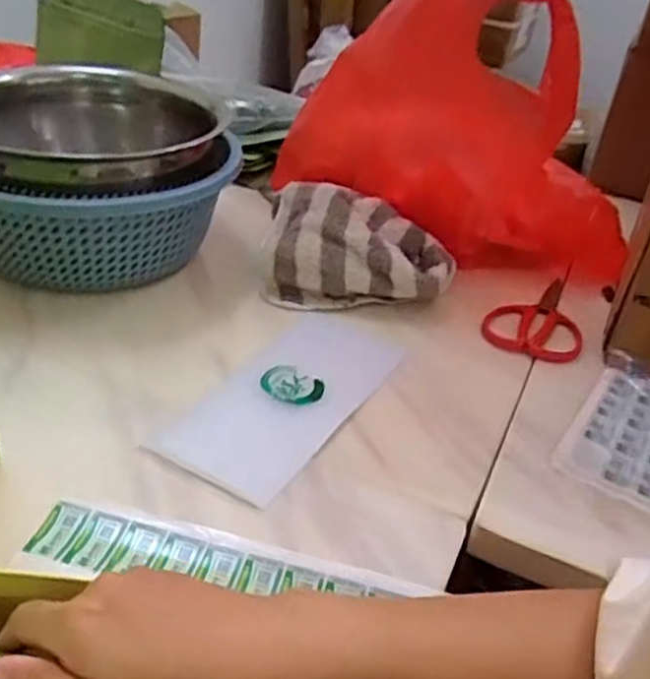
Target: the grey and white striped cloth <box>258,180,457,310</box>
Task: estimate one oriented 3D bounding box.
[{"bbox_3d":[0.039,-0.094,0.761,0.199,0.086,0.120,6,33,-2],"label":"grey and white striped cloth"}]

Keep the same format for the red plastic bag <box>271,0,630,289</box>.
[{"bbox_3d":[0.138,-0.237,0.777,0.419,0.325,0.165,17,34,13],"label":"red plastic bag"}]

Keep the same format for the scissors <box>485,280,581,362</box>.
[{"bbox_3d":[0.232,-0.023,0.786,0.098,0.020,0.178,18,31,18],"label":"scissors"}]

